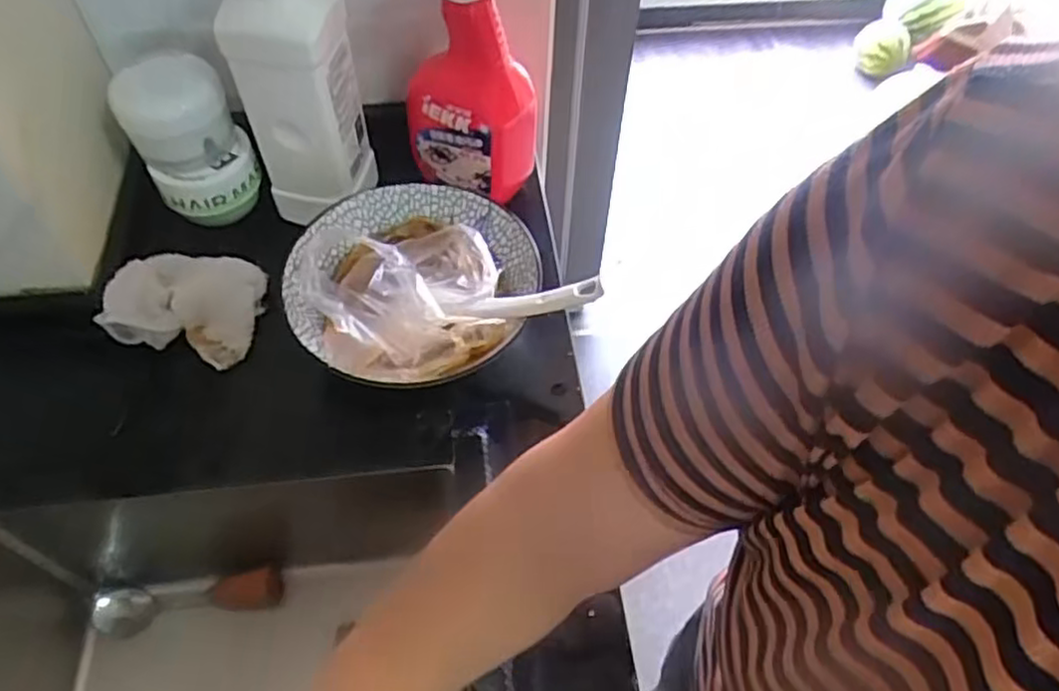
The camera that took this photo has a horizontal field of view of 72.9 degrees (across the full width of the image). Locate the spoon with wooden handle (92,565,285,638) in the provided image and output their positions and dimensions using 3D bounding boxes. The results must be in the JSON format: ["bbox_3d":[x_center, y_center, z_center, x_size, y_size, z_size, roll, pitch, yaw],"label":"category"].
[{"bbox_3d":[-0.300,0.224,0.642,0.154,0.031,0.039,-8,57,-7],"label":"spoon with wooden handle"}]

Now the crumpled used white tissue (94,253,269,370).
[{"bbox_3d":[-0.284,-0.039,0.604,0.106,0.057,0.093,8,55,7],"label":"crumpled used white tissue"}]

